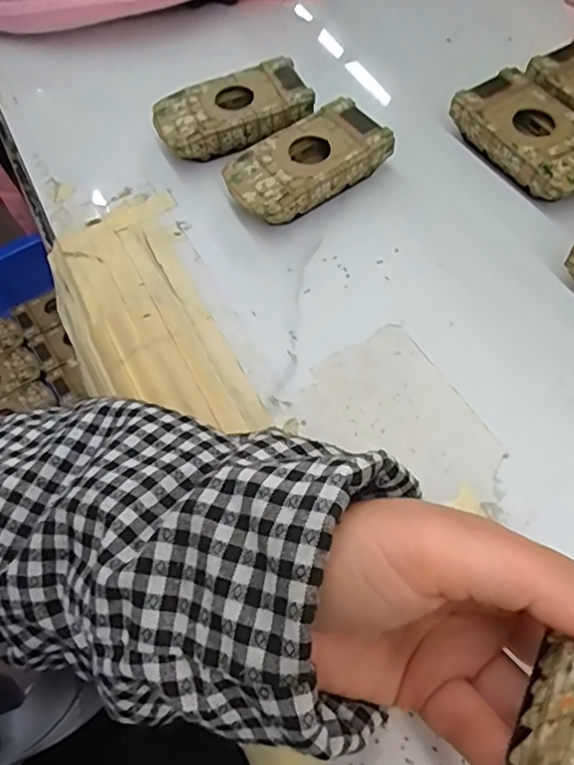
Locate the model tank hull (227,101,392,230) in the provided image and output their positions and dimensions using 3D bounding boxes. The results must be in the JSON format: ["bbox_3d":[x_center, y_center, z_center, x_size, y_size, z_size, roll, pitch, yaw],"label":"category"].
[{"bbox_3d":[0.011,-0.129,0.350,0.096,0.026,0.051,-33,65,-13],"label":"model tank hull"}]

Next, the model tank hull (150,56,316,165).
[{"bbox_3d":[-0.034,-0.170,0.375,0.095,0.025,0.053,-19,62,-6],"label":"model tank hull"}]

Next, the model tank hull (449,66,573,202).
[{"bbox_3d":[0.146,-0.144,0.350,0.050,0.024,0.094,-30,64,-12],"label":"model tank hull"}]

